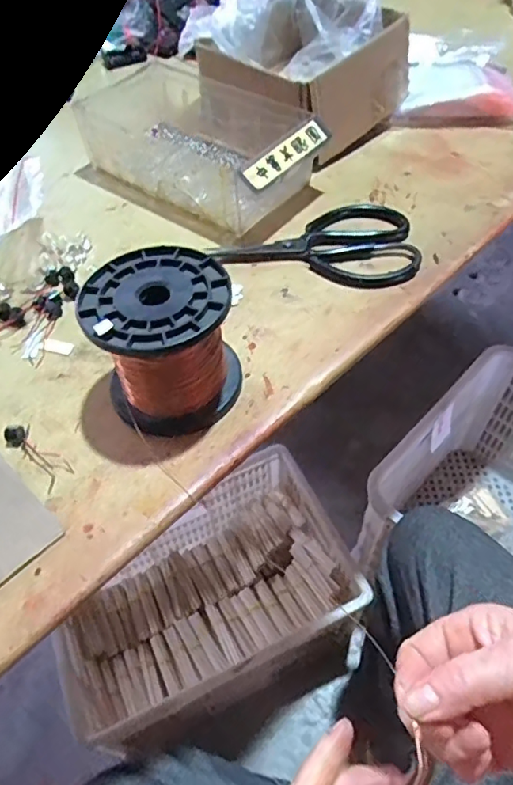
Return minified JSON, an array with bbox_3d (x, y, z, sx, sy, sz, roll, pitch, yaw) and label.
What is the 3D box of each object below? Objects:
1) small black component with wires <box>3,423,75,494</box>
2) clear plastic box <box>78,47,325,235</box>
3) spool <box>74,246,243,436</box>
[{"bbox_3d":[-0.150,0.041,0.371,0.059,0.009,0.020,36,61,26],"label":"small black component with wires"},{"bbox_3d":[-0.065,-0.259,0.555,0.264,0.065,0.149,33,60,25],"label":"clear plastic box"},{"bbox_3d":[-0.063,-0.035,0.377,0.092,0.089,0.092,-1,52,2],"label":"spool"}]

